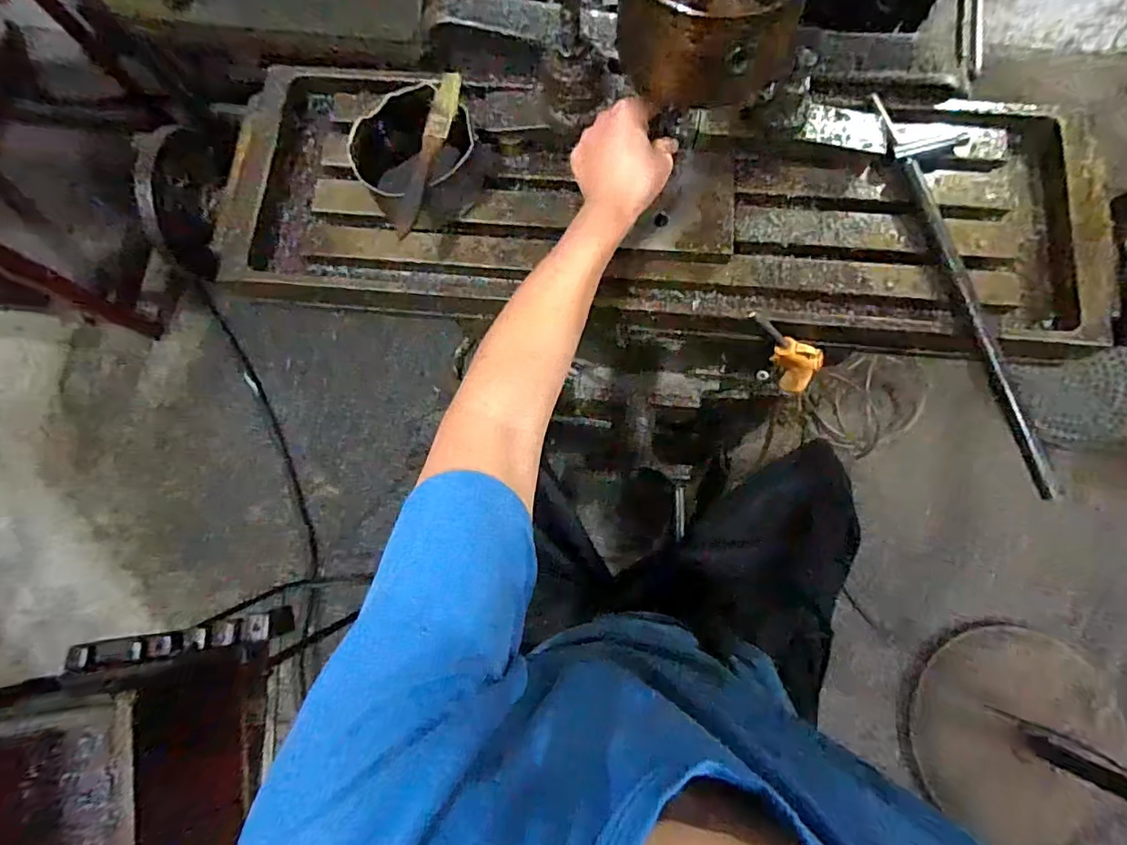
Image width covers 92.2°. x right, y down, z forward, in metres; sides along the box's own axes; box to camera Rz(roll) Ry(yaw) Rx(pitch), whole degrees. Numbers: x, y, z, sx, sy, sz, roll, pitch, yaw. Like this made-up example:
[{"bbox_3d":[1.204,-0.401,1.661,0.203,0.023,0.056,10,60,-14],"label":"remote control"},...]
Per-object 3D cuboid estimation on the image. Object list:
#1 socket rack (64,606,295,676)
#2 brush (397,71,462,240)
[{"bbox_3d":[-0.438,0.251,0.627,0.250,0.028,0.031,-10,79,-1],"label":"socket rack"},{"bbox_3d":[-0.110,-0.225,0.453,0.020,0.012,0.151,11,79,3],"label":"brush"}]

